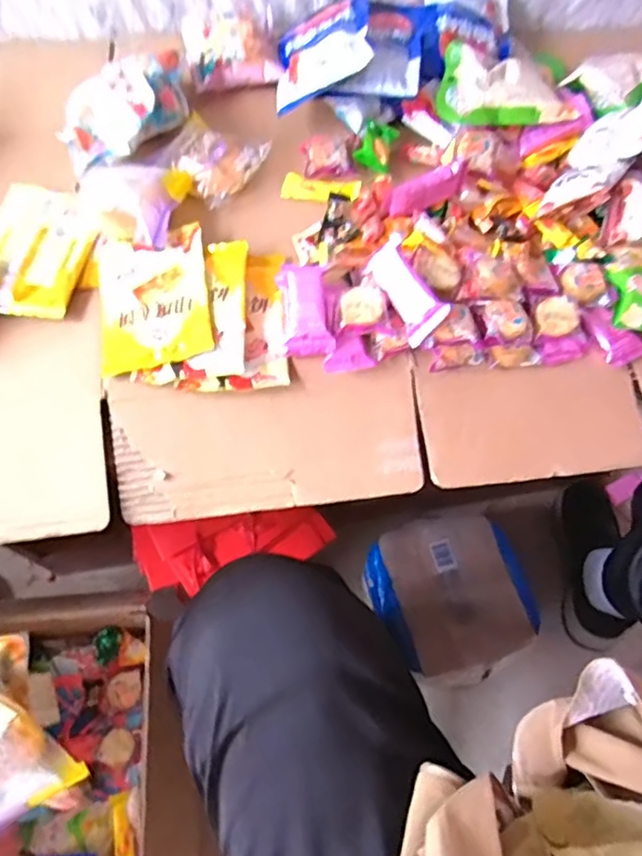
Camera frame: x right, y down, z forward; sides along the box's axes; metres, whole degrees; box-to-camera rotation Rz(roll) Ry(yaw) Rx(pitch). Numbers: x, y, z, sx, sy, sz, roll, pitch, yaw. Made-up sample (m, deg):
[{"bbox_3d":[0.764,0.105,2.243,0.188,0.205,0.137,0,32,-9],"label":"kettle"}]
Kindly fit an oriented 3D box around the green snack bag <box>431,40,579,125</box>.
[{"bbox_3d":[0.205,-0.391,0.668,0.149,0.043,0.118,-2,63,-4],"label":"green snack bag"}]

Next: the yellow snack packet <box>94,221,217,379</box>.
[{"bbox_3d":[-0.159,-0.126,0.551,0.105,0.017,0.150,-10,64,-7],"label":"yellow snack packet"}]

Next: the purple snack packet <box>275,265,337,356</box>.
[{"bbox_3d":[-0.014,-0.110,0.542,0.043,0.029,0.083,-7,64,-6],"label":"purple snack packet"}]

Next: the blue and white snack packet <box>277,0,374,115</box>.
[{"bbox_3d":[0.000,-0.447,0.666,0.117,0.022,0.165,-17,59,23],"label":"blue and white snack packet"}]

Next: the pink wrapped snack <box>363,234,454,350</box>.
[{"bbox_3d":[0.079,-0.128,0.536,0.019,0.046,0.096,-6,61,-56],"label":"pink wrapped snack"}]

